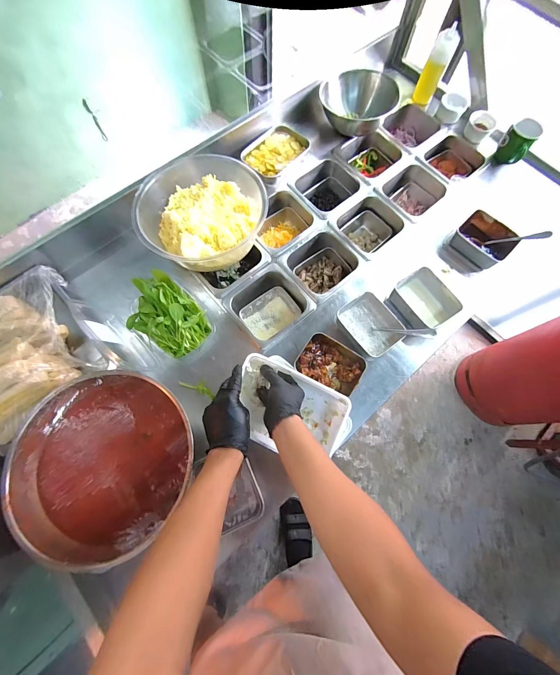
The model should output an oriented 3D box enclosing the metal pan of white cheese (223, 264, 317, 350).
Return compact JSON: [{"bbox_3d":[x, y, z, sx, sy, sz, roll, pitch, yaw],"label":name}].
[{"bbox_3d":[-0.029,-0.069,0.754,0.175,0.093,0.165,-37,77,-11],"label":"metal pan of white cheese"}]

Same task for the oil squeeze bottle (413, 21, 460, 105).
[{"bbox_3d":[0.453,-0.777,0.859,0.054,0.170,0.065,-33,78,-15],"label":"oil squeeze bottle"}]

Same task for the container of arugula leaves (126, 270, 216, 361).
[{"bbox_3d":[-0.243,-0.046,0.666,0.194,0.063,0.142,32,75,8],"label":"container of arugula leaves"}]

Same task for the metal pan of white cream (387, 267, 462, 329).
[{"bbox_3d":[0.327,-0.083,0.693,0.113,0.061,0.133,-28,76,-9],"label":"metal pan of white cream"}]

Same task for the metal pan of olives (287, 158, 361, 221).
[{"bbox_3d":[0.126,-0.409,0.857,0.171,0.092,0.152,-40,78,-12],"label":"metal pan of olives"}]

